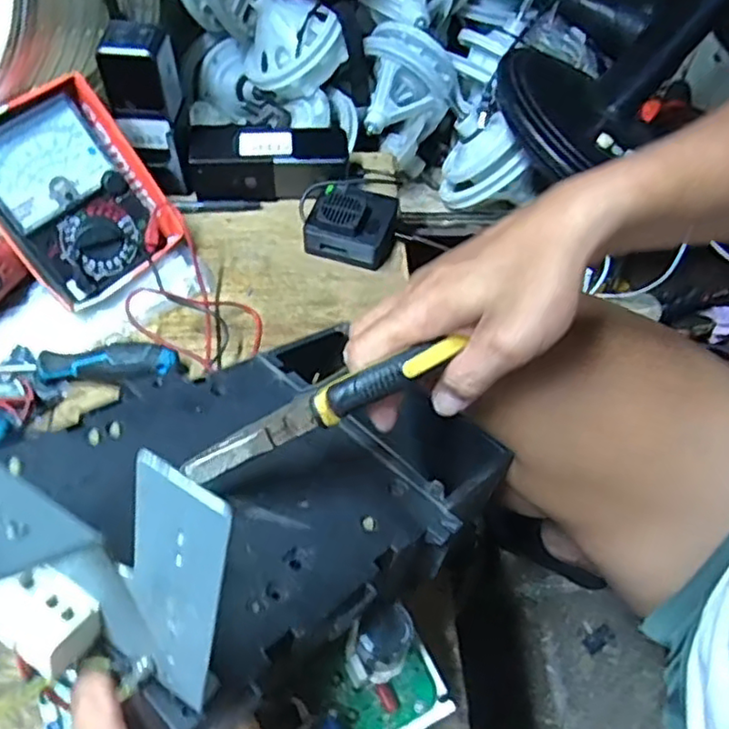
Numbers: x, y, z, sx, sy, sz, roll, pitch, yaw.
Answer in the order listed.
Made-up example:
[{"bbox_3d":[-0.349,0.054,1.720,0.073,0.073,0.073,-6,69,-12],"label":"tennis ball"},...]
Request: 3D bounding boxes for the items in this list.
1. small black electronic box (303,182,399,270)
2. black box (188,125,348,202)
[{"bbox_3d":[-0.012,-0.139,0.650,0.078,0.052,0.073,15,57,6],"label":"small black electronic box"},{"bbox_3d":[-0.097,-0.209,0.680,0.153,0.051,0.060,-1,57,-4],"label":"black box"}]

